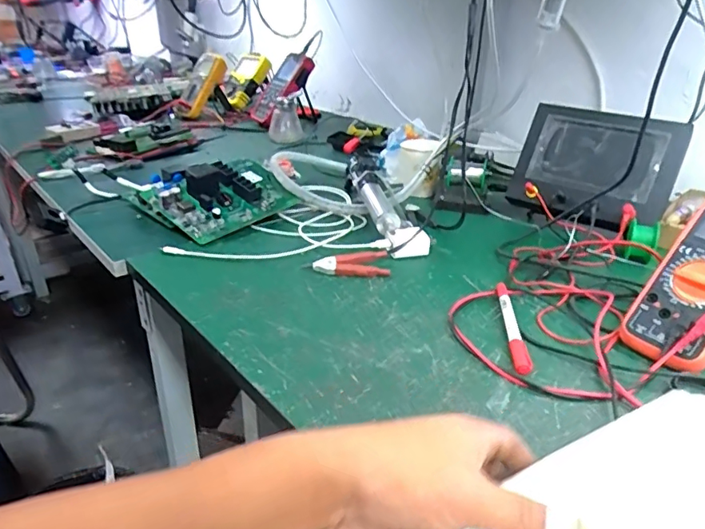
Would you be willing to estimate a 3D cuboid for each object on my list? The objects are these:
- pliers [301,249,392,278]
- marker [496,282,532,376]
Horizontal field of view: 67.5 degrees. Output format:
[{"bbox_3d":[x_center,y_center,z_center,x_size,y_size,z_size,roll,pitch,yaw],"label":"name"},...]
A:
[{"bbox_3d":[-0.007,-0.002,0.626,0.098,0.011,0.049,-2,28,-4],"label":"pliers"},{"bbox_3d":[0.155,0.059,0.514,0.016,0.013,0.139,3,28,6],"label":"marker"}]

